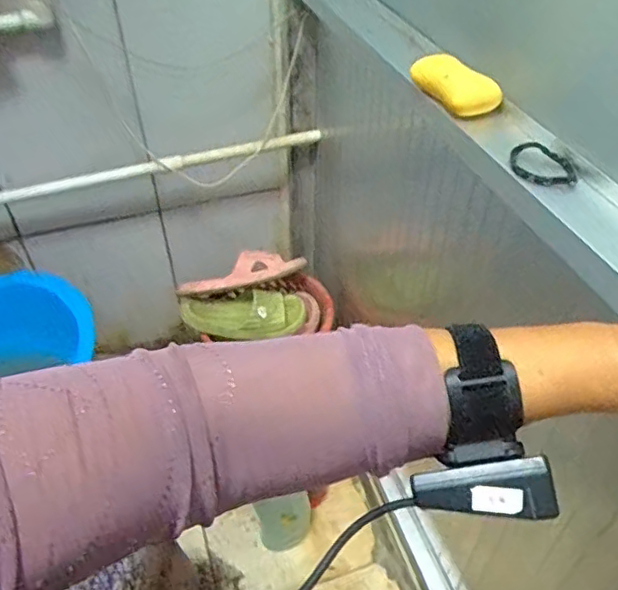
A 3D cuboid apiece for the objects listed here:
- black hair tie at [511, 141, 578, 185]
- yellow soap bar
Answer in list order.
[{"bbox_3d":[0.178,-0.100,0.451,0.042,0.014,0.044,3,44,3],"label":"black hair tie"},{"bbox_3d":[0.128,-0.187,0.524,0.047,0.027,0.078,-26,50,-24],"label":"yellow soap bar"}]

